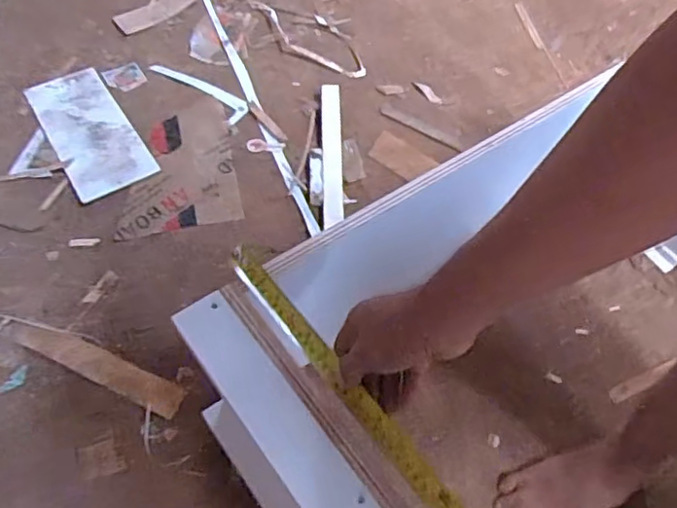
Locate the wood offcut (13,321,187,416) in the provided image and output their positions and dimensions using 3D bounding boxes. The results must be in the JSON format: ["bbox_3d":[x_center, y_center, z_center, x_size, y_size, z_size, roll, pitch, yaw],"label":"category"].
[{"bbox_3d":[-0.349,0.157,0.866,0.281,0.013,0.045,23,57,11],"label":"wood offcut"}]

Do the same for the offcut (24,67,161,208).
[{"bbox_3d":[-0.465,-0.236,1.115,0.143,0.014,0.338,-27,62,-21],"label":"offcut"}]

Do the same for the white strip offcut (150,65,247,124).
[{"bbox_3d":[-0.276,-0.333,1.197,0.245,0.007,0.064,36,61,19],"label":"white strip offcut"}]

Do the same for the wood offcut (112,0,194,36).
[{"bbox_3d":[-0.393,-0.548,1.333,0.069,0.011,0.216,39,62,20],"label":"wood offcut"}]

